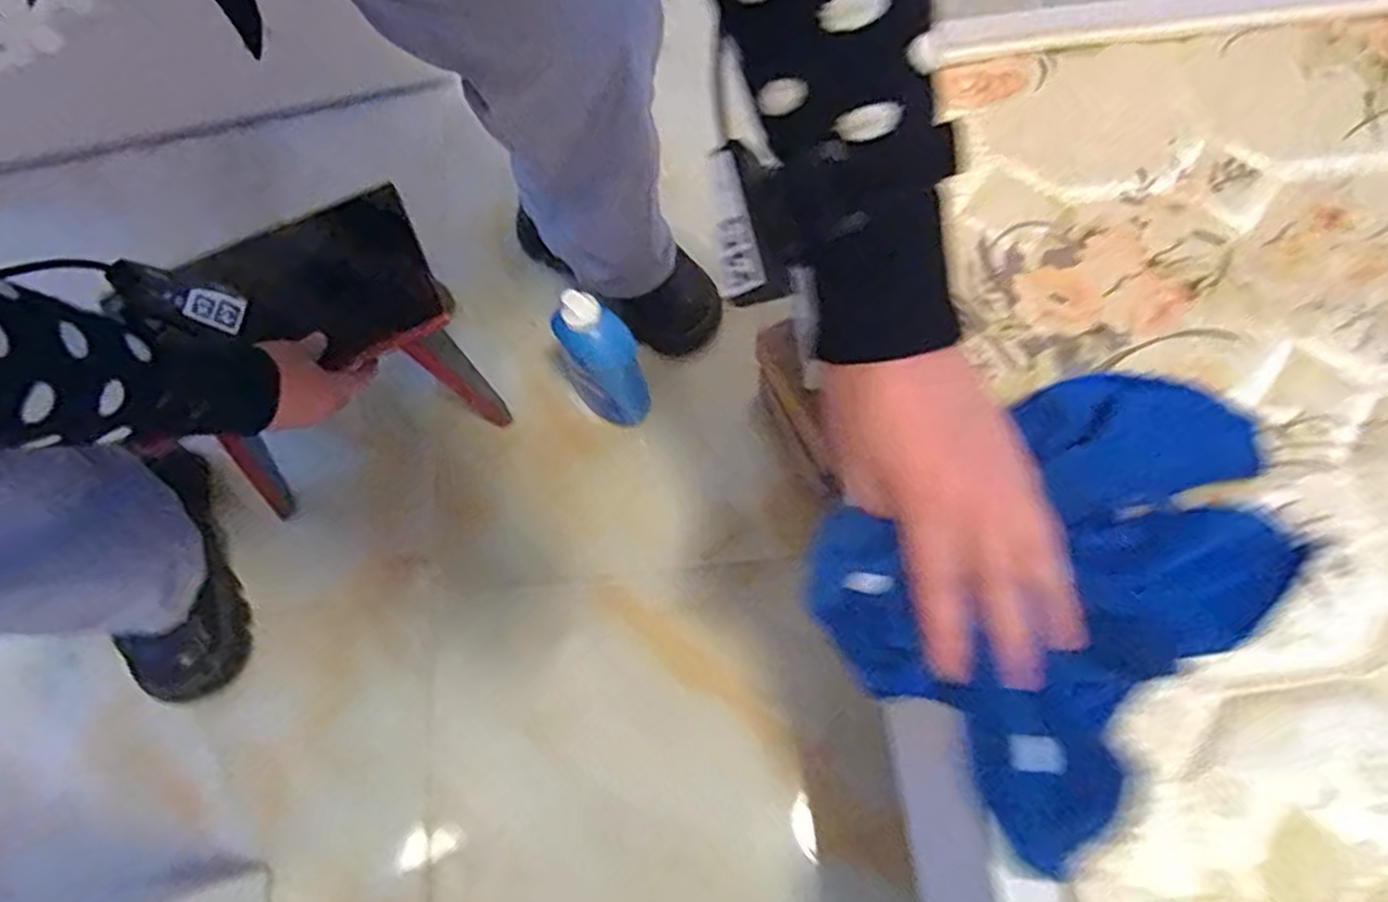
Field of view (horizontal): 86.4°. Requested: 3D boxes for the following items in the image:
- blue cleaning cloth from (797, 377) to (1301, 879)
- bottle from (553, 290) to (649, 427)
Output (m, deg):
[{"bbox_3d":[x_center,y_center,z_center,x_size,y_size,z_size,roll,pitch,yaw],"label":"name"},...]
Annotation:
[{"bbox_3d":[0.168,0.047,0.327,0.207,0.030,0.153,-39,75,-11],"label":"blue cleaning cloth"},{"bbox_3d":[-0.088,-0.079,0.714,0.068,0.201,0.075,-24,71,-6],"label":"bottle"}]

